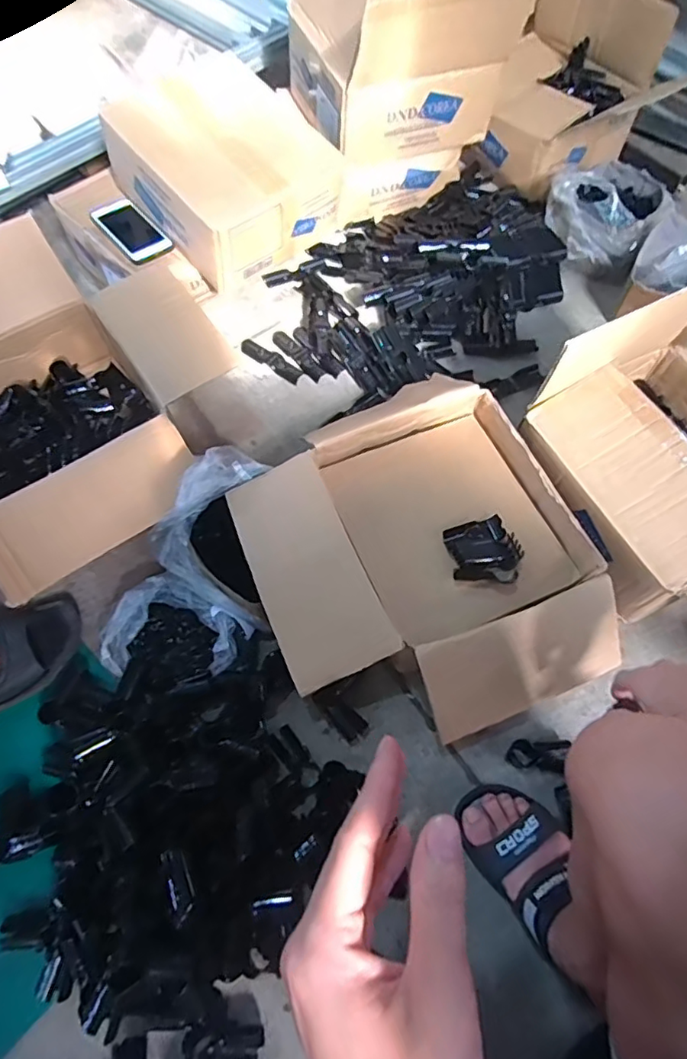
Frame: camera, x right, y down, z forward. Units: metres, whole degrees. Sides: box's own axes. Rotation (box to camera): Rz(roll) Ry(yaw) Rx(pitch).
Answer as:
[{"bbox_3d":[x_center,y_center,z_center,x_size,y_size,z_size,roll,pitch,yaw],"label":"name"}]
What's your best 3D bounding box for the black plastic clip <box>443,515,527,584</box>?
[{"bbox_3d":[0.189,0.027,0.751,0.090,0.028,0.091,-11,65,-6],"label":"black plastic clip"}]

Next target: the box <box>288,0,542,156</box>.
[{"bbox_3d":[0.089,-0.883,0.997,0.317,0.256,0.362,-21,66,-10],"label":"box"}]

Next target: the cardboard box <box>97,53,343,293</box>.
[{"bbox_3d":[-0.201,-0.617,0.955,0.283,0.158,0.316,-39,71,-17],"label":"cardboard box"}]

